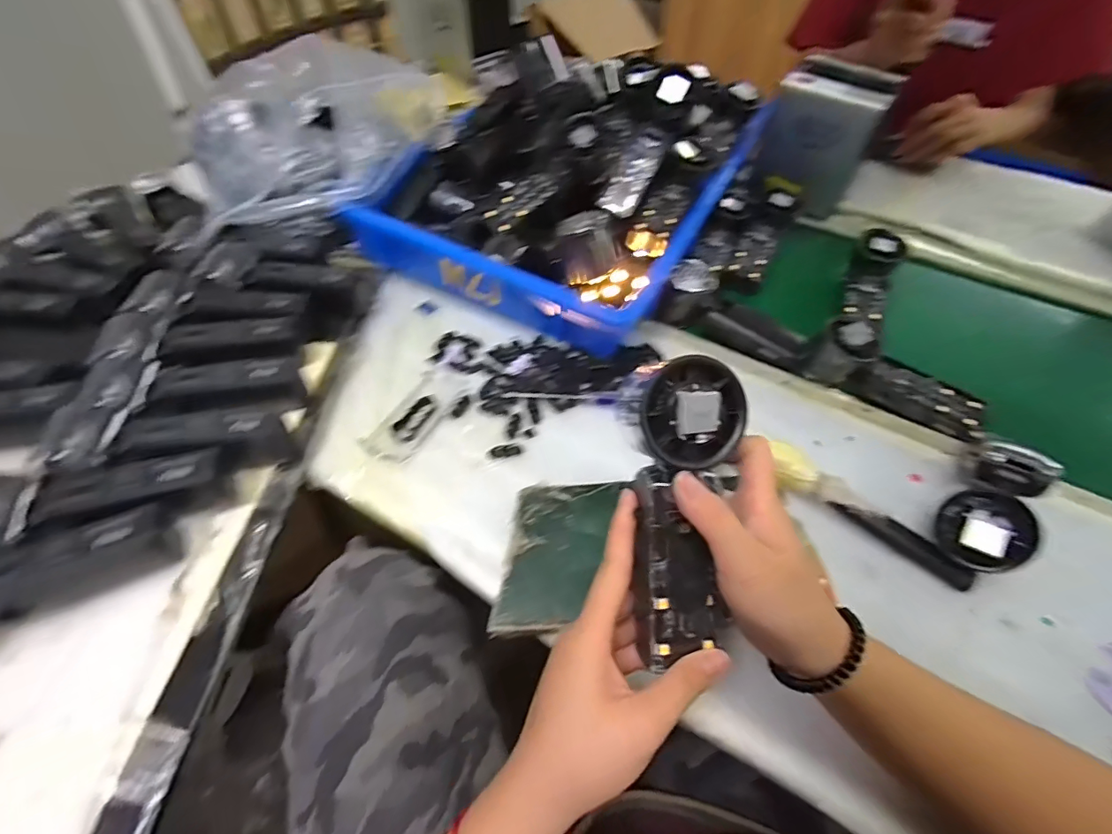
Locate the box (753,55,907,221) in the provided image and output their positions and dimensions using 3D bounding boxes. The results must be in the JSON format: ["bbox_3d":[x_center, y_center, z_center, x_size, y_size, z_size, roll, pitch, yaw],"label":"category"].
[{"bbox_3d":[0.352,-0.372,0.662,0.127,0.144,0.088,33,57,22],"label":"box"}]

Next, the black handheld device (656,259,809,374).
[{"bbox_3d":[0.186,-0.101,0.524,0.153,0.054,0.058,33,57,23],"label":"black handheld device"}]

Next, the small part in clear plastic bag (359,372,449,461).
[{"bbox_3d":[-0.129,-0.002,0.450,0.043,0.014,0.099,20,53,14],"label":"small part in clear plastic bag"}]

